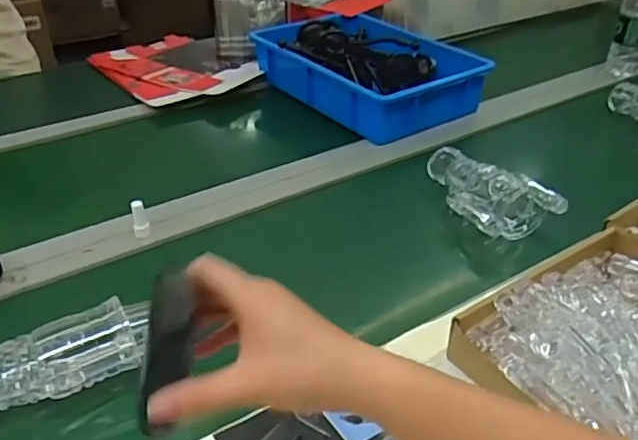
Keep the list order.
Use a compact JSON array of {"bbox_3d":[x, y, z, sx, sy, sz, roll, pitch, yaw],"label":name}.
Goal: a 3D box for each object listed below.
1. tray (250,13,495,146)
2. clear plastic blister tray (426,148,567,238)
[{"bbox_3d":[0.094,-0.292,1.153,0.280,0.104,0.400,-24,41,-31],"label":"tray"},{"bbox_3d":[0.228,-0.051,0.838,0.135,0.059,0.191,-16,38,-23],"label":"clear plastic blister tray"}]

